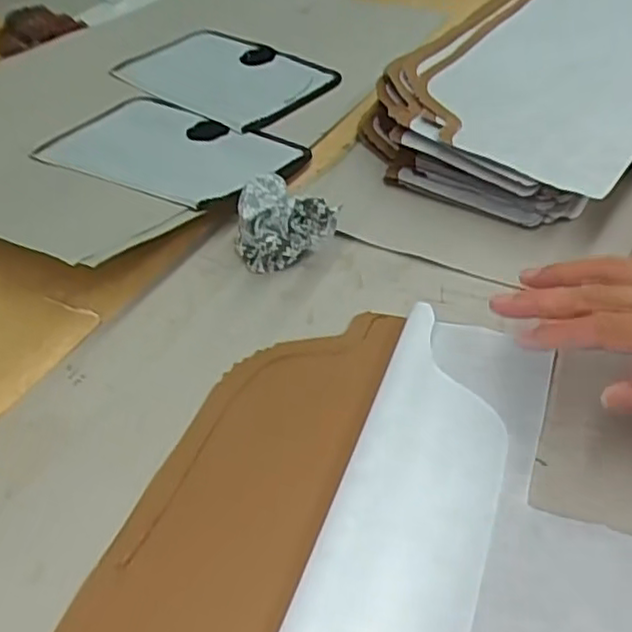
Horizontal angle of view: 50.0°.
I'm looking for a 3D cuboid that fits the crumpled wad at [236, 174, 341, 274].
[{"bbox_3d":[-0.022,-0.071,0.501,0.078,0.042,0.076,-1,44,6],"label":"crumpled wad"}]

